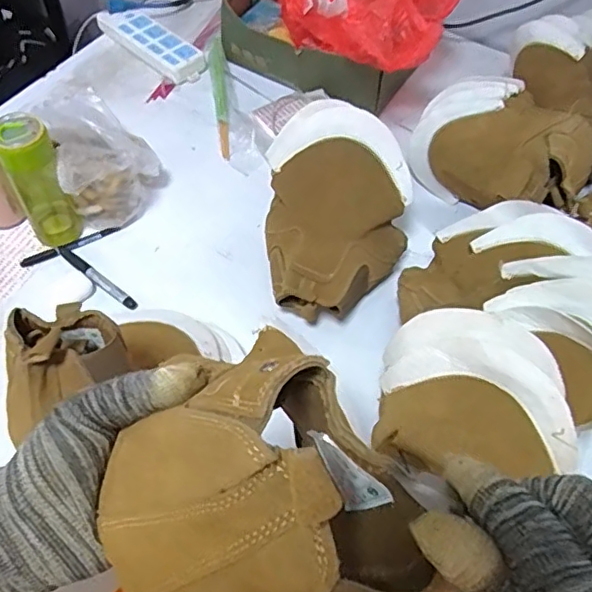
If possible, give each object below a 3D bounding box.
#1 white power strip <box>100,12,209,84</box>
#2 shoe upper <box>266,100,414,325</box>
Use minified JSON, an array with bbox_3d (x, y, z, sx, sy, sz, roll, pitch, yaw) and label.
[{"bbox_3d":[-0.271,-0.472,1.060,0.088,0.033,0.253,-38,66,-25],"label":"white power strip"},{"bbox_3d":[0.057,-0.102,0.761,0.179,0.178,0.234,0,56,-4],"label":"shoe upper"}]

